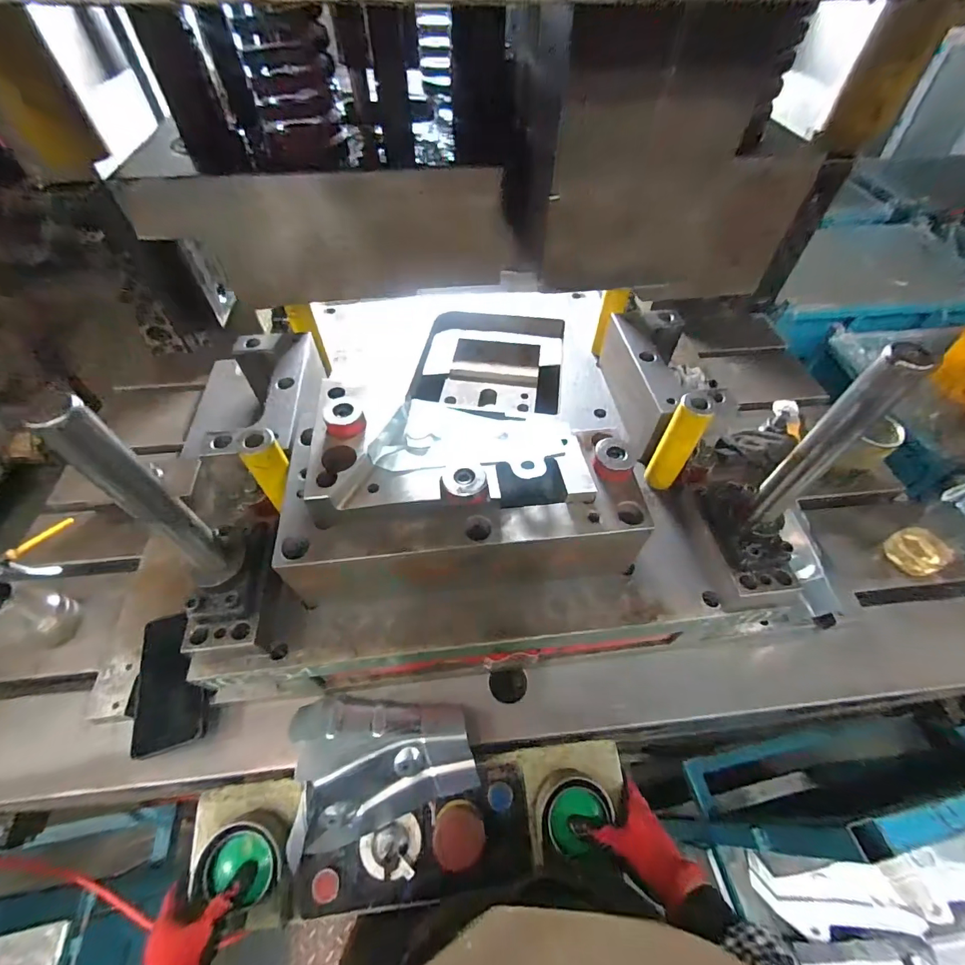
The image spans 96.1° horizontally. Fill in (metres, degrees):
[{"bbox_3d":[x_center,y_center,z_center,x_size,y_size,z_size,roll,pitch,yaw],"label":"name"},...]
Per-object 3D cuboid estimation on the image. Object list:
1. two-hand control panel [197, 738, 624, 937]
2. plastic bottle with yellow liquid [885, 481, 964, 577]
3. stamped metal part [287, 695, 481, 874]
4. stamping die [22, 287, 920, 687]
[{"bbox_3d":[-0.073,0.390,0.489,0.485,0.073,0.130,-7,54,-3],"label":"two-hand control panel"},{"bbox_3d":[0.671,0.061,0.610,0.060,0.181,0.081,-21,56,-16],"label":"plastic bottle with yellow liquid"},{"bbox_3d":[-0.113,0.319,0.501,0.203,0.065,0.148,-7,54,-7],"label":"stamped metal part"},{"bbox_3d":[-0.019,-0.113,0.583,0.630,0.339,0.616,-6,54,-6],"label":"stamping die"}]

